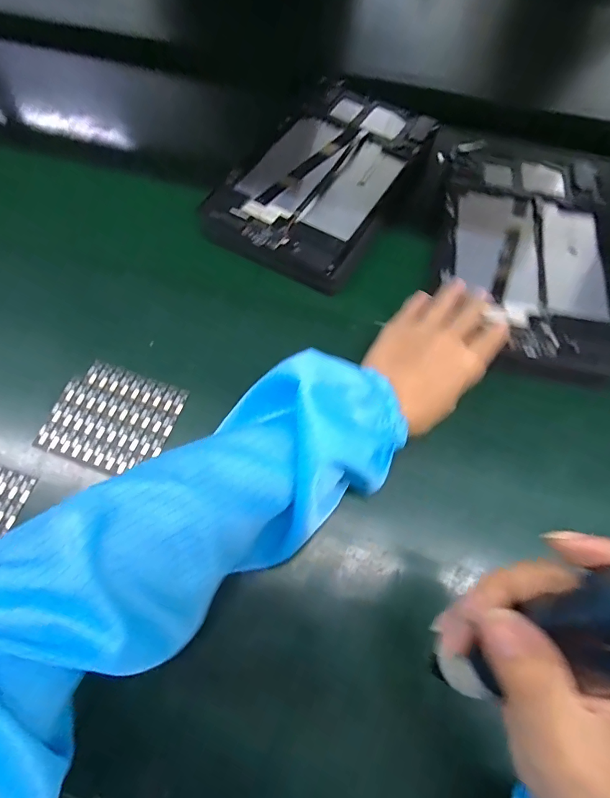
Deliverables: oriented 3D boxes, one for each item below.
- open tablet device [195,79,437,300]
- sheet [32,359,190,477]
[{"bbox_3d":[0.020,-0.231,0.451,0.150,0.020,0.254,27,68,11],"label":"open tablet device"},{"bbox_3d":[-0.156,0.015,0.359,0.095,0.008,0.084,19,67,8],"label":"sheet"}]

